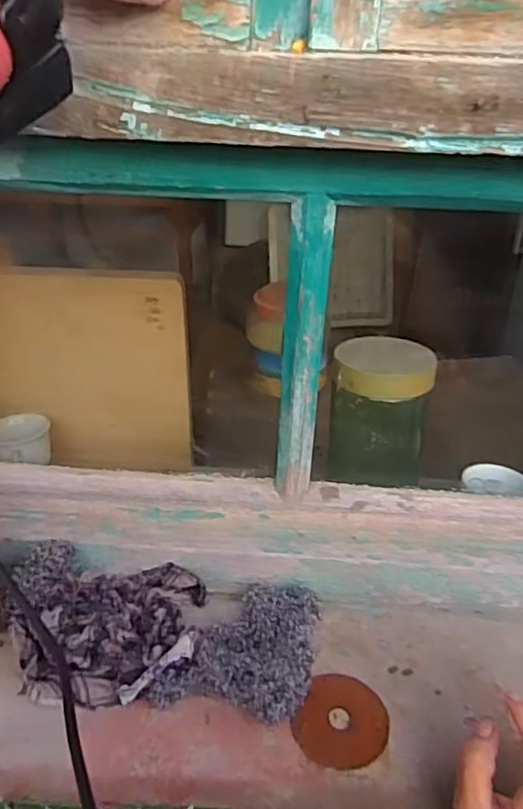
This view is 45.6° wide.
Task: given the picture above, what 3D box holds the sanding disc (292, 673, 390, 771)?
[{"bbox_3d":[0.061,0.235,0.462,0.064,0.004,0.070,2,34,-1],"label":"sanding disc"}]

